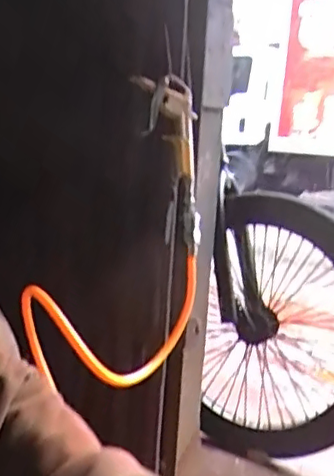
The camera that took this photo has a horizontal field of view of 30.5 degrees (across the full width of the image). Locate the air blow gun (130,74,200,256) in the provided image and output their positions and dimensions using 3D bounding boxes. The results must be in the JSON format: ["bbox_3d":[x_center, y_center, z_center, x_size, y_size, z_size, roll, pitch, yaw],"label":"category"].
[{"bbox_3d":[0.000,-0.088,0.735,0.093,0.197,0.049,5,10,4],"label":"air blow gun"}]

